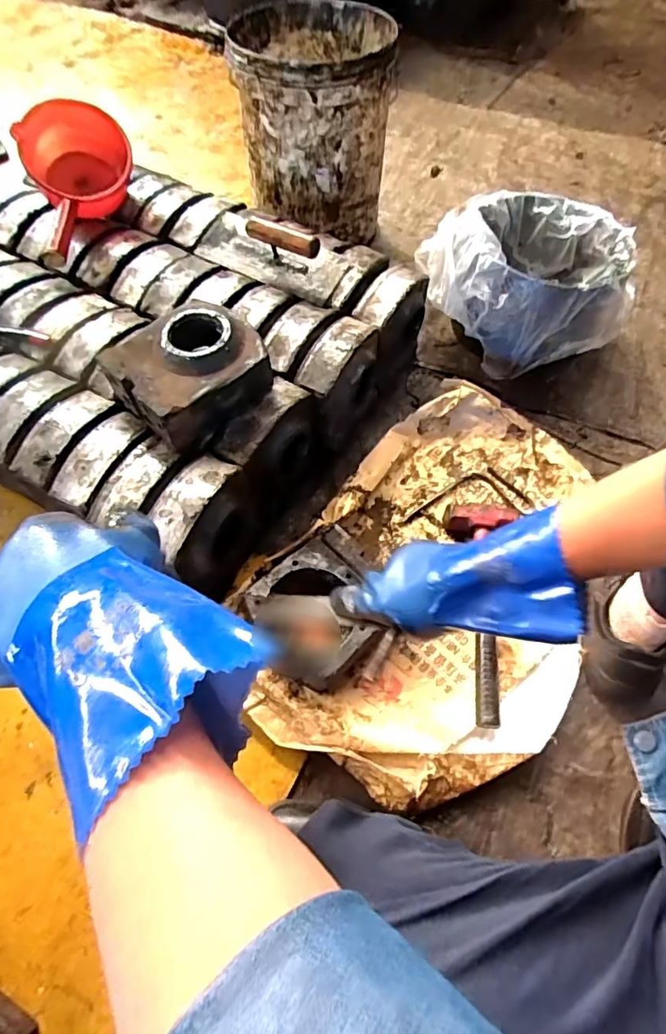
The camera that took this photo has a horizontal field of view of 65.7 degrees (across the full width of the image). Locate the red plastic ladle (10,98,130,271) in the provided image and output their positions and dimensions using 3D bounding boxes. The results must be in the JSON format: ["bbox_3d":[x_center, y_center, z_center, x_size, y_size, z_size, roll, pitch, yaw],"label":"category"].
[{"bbox_3d":[-0.425,-0.563,0.880,0.174,0.143,0.236,-17,63,-9],"label":"red plastic ladle"}]

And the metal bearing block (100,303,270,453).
[{"bbox_3d":[-0.196,-0.206,0.715,0.179,0.084,0.187,40,69,20],"label":"metal bearing block"}]

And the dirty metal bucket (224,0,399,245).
[{"bbox_3d":[-0.035,-0.799,1.078,0.297,0.330,0.303,4,61,3],"label":"dirty metal bucket"}]

